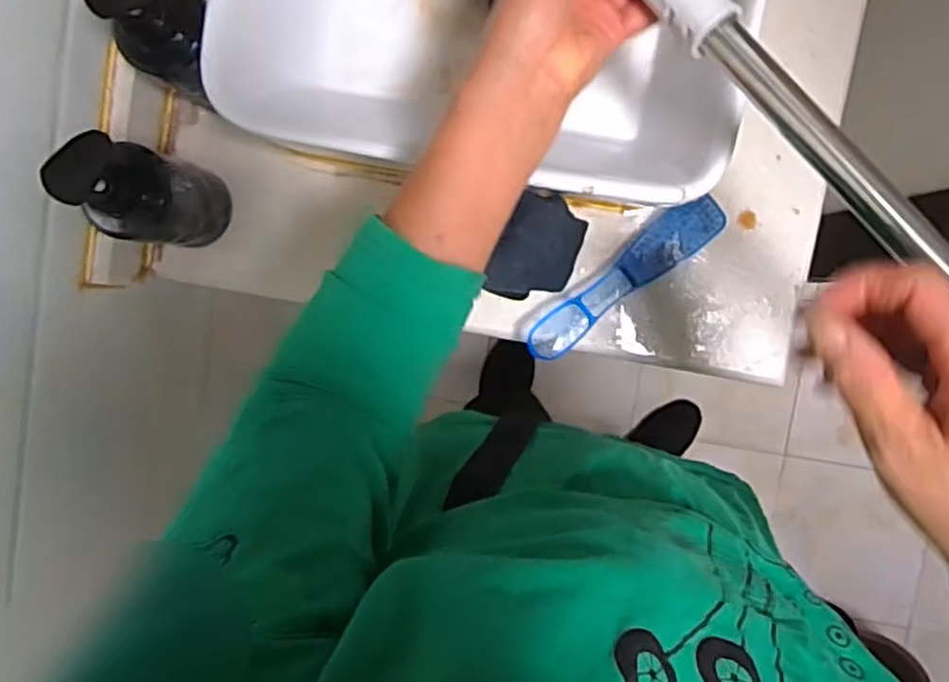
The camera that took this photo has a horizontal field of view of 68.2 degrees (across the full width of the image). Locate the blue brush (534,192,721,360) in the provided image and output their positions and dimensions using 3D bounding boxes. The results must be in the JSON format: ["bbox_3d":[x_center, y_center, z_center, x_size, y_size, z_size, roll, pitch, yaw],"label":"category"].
[{"bbox_3d":[0.122,-0.053,0.581,0.187,0.031,0.040,-38,92,6],"label":"blue brush"}]

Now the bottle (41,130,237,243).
[{"bbox_3d":[-0.242,-0.110,0.530,0.055,0.168,0.059,0,95,4],"label":"bottle"}]

